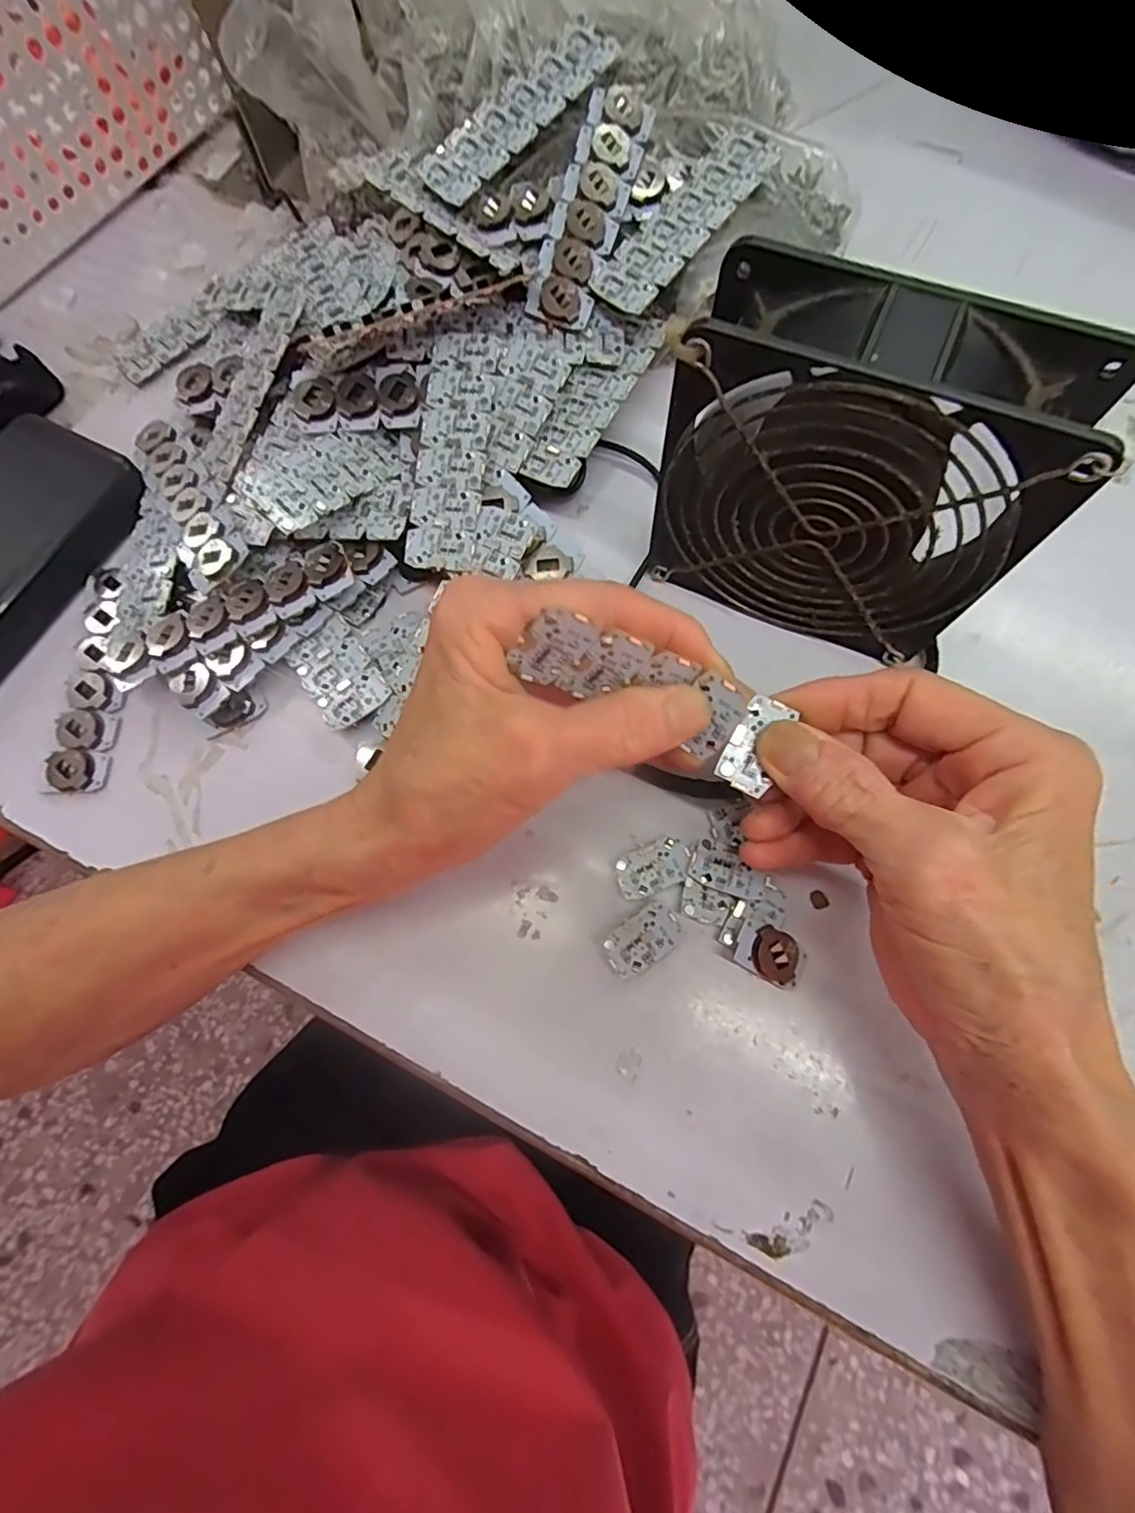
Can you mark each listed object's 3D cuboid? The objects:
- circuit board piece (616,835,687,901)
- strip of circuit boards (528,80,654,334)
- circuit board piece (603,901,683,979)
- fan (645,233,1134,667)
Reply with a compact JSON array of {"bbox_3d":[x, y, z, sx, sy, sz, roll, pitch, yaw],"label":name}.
[{"bbox_3d":[0.032,0.043,0.231,0.027,0.004,0.018,-22,73,-1],"label":"circuit board piece"},{"bbox_3d":[0.011,-0.250,0.274,0.030,0.008,0.110,18,88,8],"label":"strip of circuit boards"},{"bbox_3d":[0.028,0.068,0.225,0.030,0.004,0.018,-36,74,-9],"label":"circuit board piece"},{"bbox_3d":[0.096,-0.093,0.215,0.116,0.121,0.042,24,75,10],"label":"fan"}]

